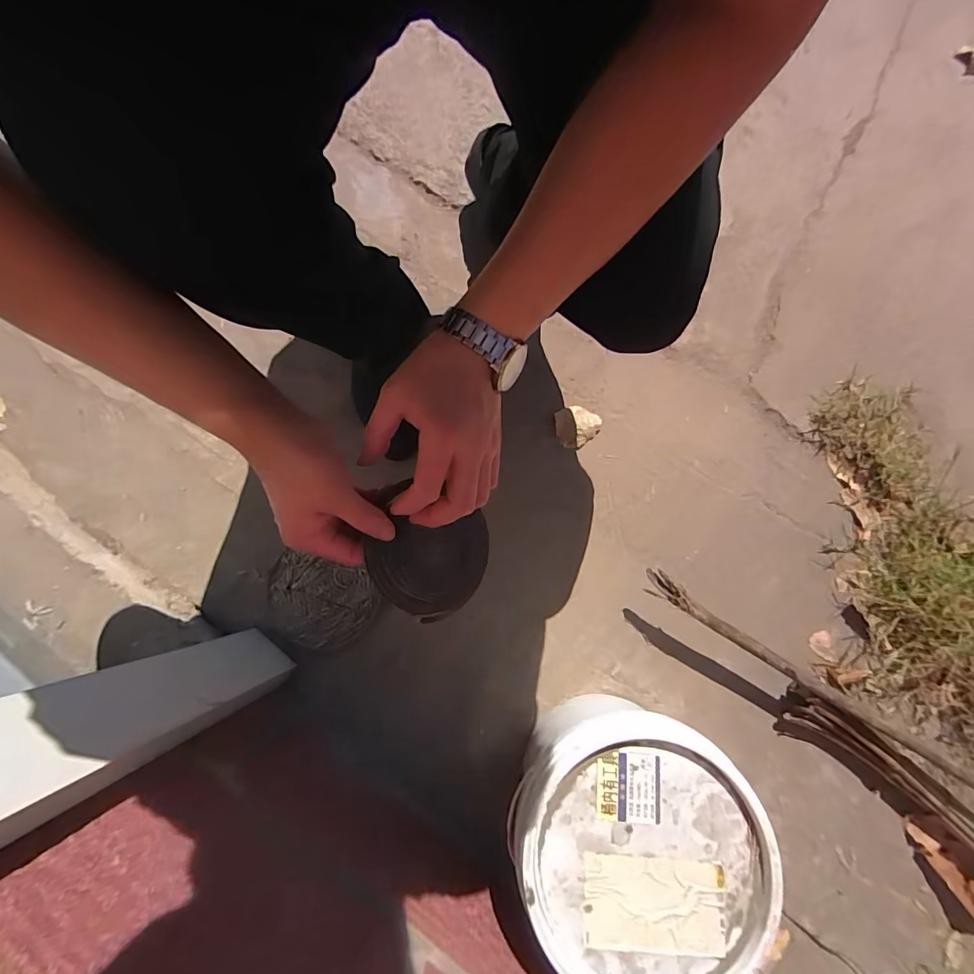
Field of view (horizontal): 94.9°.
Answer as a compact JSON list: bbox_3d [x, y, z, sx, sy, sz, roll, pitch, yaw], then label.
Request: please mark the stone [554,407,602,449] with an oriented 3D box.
[{"bbox_3d":[0.135,-0.093,0.681,0.071,0.016,0.061,-29,79,-7],"label":"stone"}]

